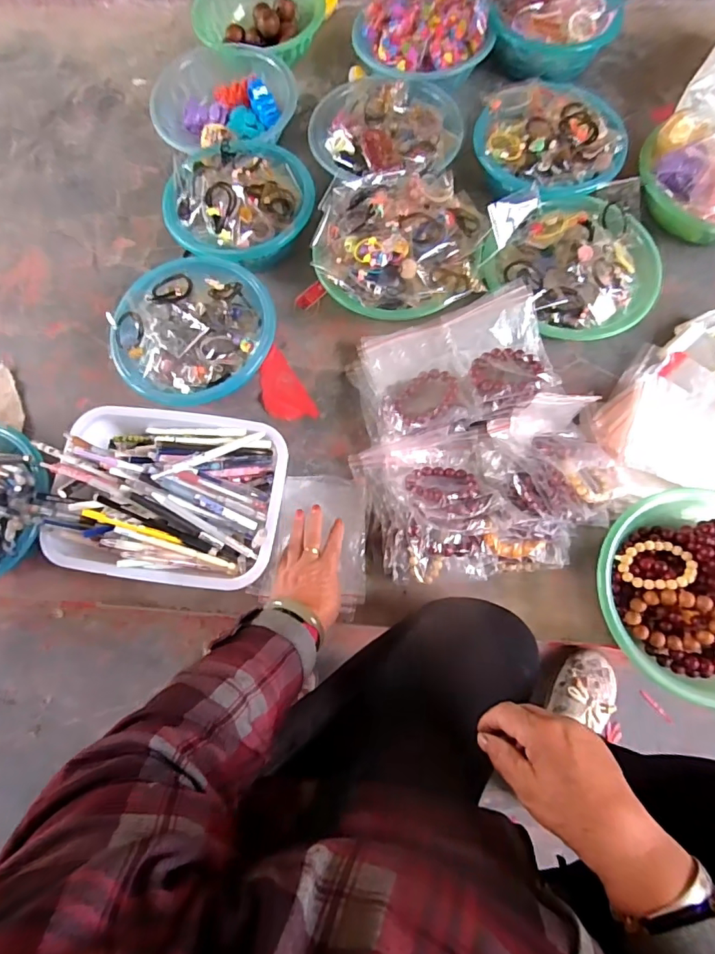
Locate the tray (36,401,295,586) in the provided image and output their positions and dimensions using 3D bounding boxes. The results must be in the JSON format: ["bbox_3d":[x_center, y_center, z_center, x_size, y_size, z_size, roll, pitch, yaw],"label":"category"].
[{"bbox_3d":[-0.240,0.016,0.613,0.287,0.108,0.221,7,73,4],"label":"tray"}]

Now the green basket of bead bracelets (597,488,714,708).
[{"bbox_3d":[0.399,0.140,0.586,0.228,0.089,0.234,0,72,1],"label":"green basket of bead bracelets"}]

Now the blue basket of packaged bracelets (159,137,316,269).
[{"bbox_3d":[-0.182,-0.424,0.757,0.214,0.109,0.211,0,72,1],"label":"blue basket of packaged bracelets"}]

